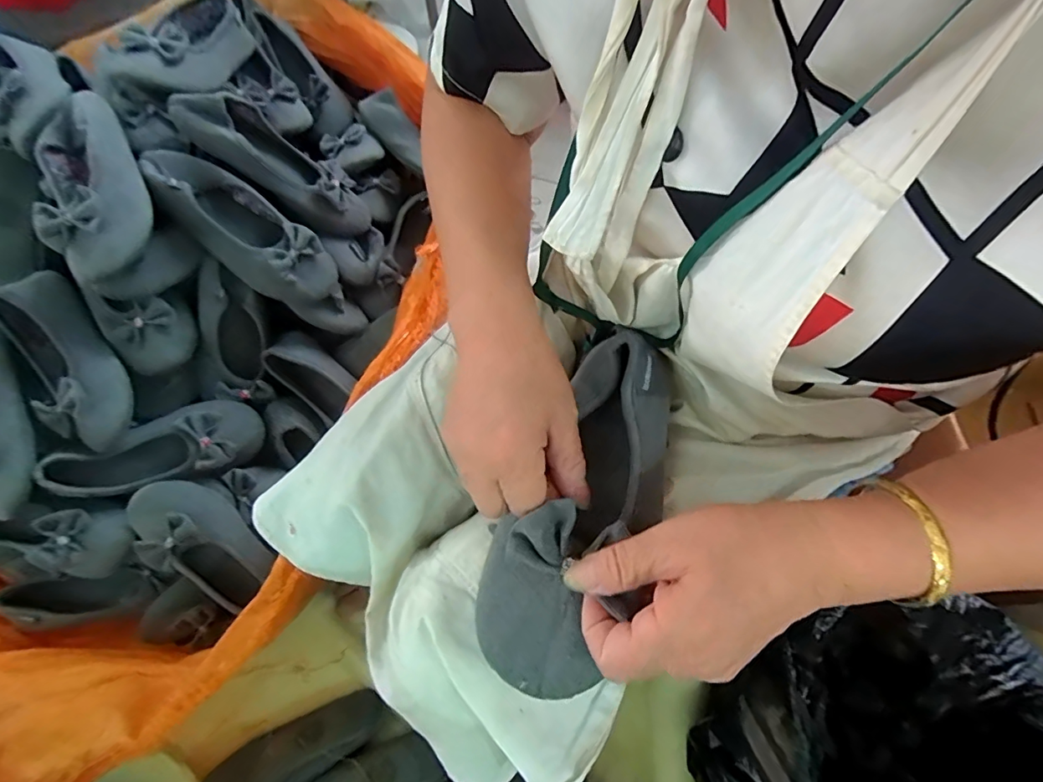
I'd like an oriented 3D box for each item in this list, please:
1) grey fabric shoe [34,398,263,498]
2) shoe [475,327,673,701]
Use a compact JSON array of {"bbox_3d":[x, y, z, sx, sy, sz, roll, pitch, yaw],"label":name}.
[{"bbox_3d":[-0.448,0.074,0.603,0.227,0.057,0.091,-21,96,-16],"label":"grey fabric shoe"},{"bbox_3d":[0.042,0.068,0.299,0.081,0.058,0.209,21,65,14],"label":"shoe"}]

